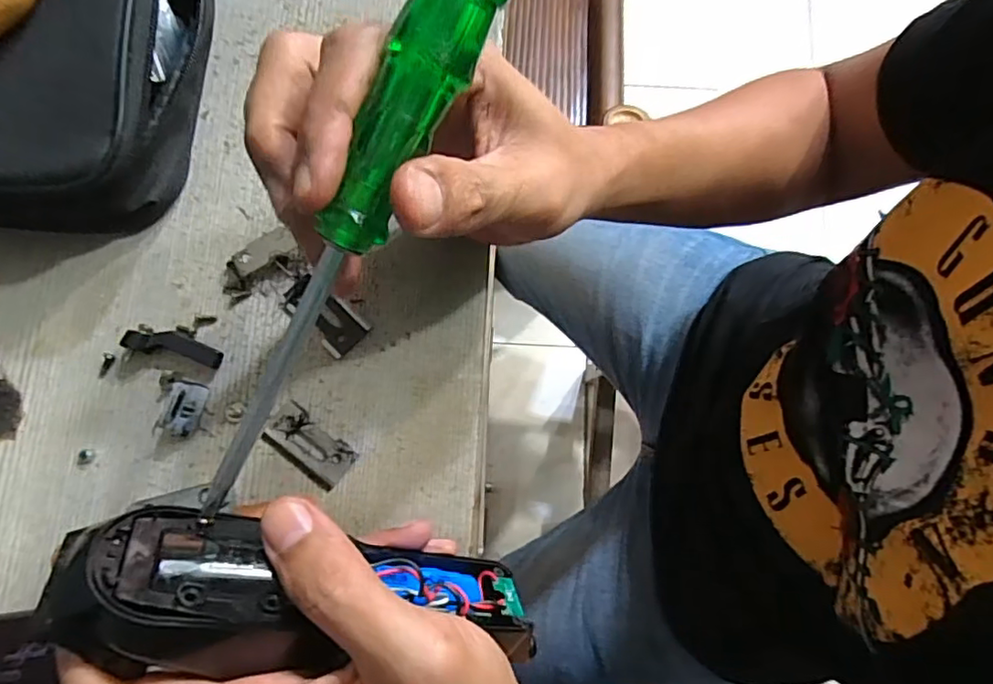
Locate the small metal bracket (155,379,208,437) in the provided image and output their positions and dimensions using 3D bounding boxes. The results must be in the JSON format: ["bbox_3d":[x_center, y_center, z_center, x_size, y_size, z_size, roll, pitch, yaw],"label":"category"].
[{"bbox_3d":[-0.137,0.029,0.261,0.010,0.012,0.023,16,78,4],"label":"small metal bracket"}]

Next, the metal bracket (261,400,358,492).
[{"bbox_3d":[-0.083,0.046,0.264,0.039,0.004,0.021,39,81,8],"label":"metal bracket"}]

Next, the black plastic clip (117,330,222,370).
[{"bbox_3d":[-0.145,0.002,0.267,0.041,0.009,0.011,12,78,3],"label":"black plastic clip"}]

